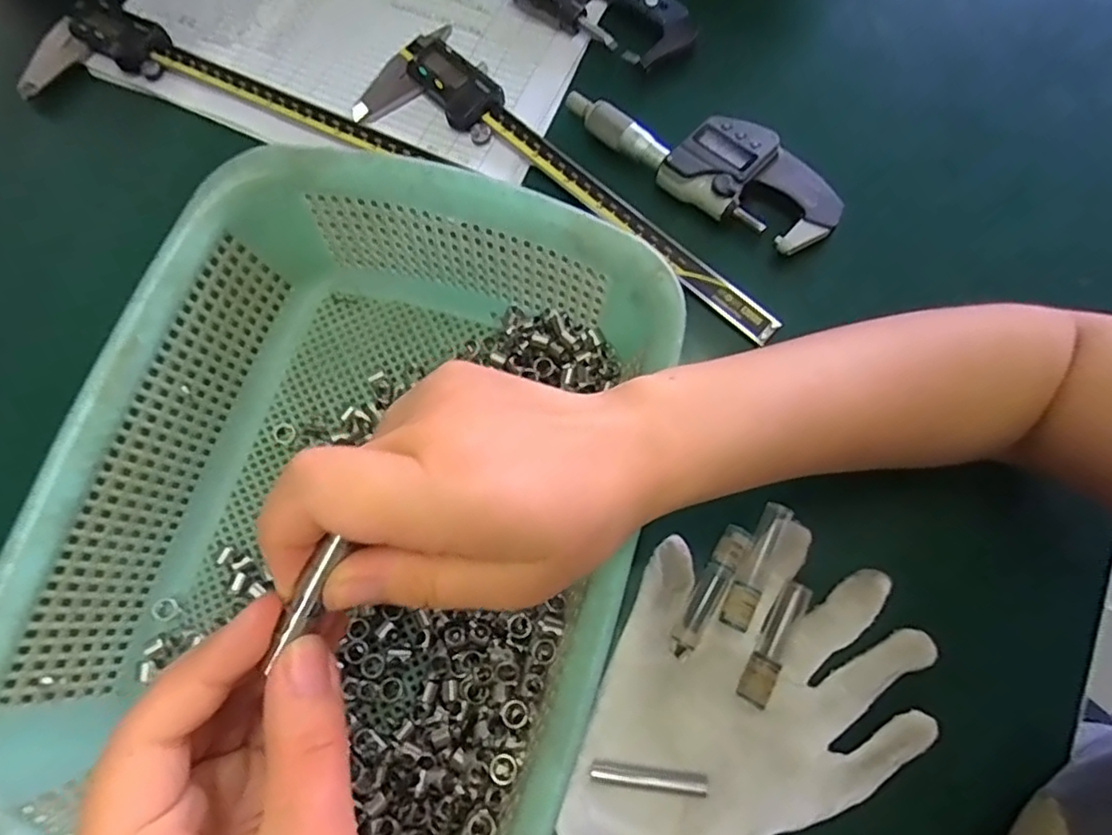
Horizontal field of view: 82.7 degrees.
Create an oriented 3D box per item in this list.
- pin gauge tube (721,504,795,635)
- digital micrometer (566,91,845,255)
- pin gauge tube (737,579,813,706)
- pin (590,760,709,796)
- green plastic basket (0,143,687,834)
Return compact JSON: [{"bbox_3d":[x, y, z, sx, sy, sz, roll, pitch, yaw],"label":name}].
[{"bbox_3d":[0.093,0.068,0.290,0.013,0.009,0.060,27,76,10],"label":"pin gauge tube"},{"bbox_3d":[0.080,-0.143,0.348,0.158,0.023,0.051,31,77,11],"label":"digital micrometer"},{"bbox_3d":[0.098,0.100,0.282,0.013,0.008,0.056,29,76,10],"label":"pin gauge tube"},{"bbox_3d":[0.041,0.156,0.273,0.050,0.004,0.007,6,73,4],"label":"pin"},{"bbox_3d":[-0.083,0.036,0.271,0.225,0.078,0.275,13,74,6],"label":"green plastic basket"}]

